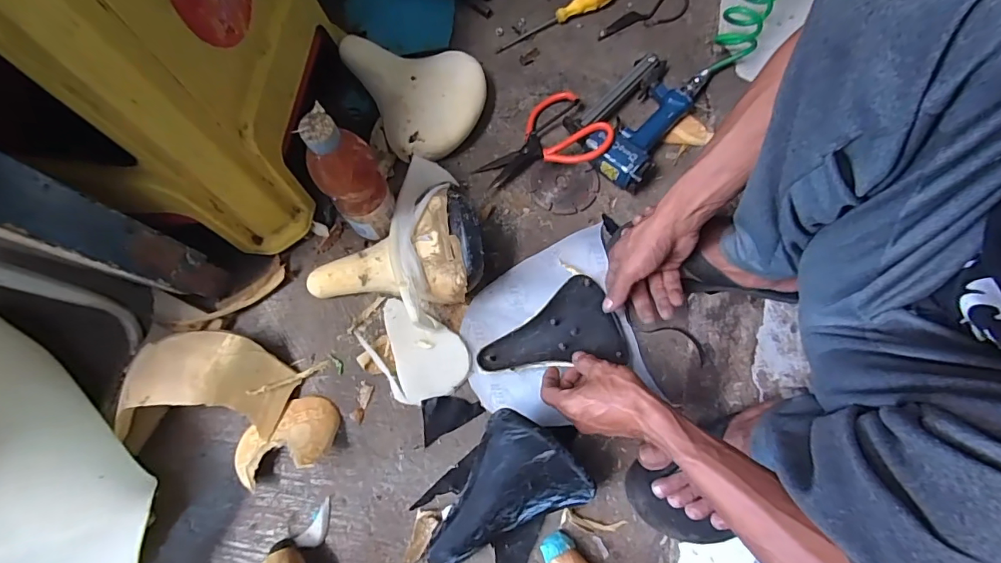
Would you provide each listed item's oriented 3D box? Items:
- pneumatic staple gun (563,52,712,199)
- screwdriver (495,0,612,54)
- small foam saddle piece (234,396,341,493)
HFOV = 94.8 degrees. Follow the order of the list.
[{"bbox_3d":[0.190,-0.245,0.666,0.137,0.047,0.221,30,75,8],"label":"pneumatic staple gun"},{"bbox_3d":[0.091,-0.412,0.718,0.211,0.027,0.032,-34,76,-11],"label":"screwdriver"},{"bbox_3d":[-0.252,0.182,0.534,0.122,0.049,0.079,-21,74,-7],"label":"small foam saddle piece"}]

